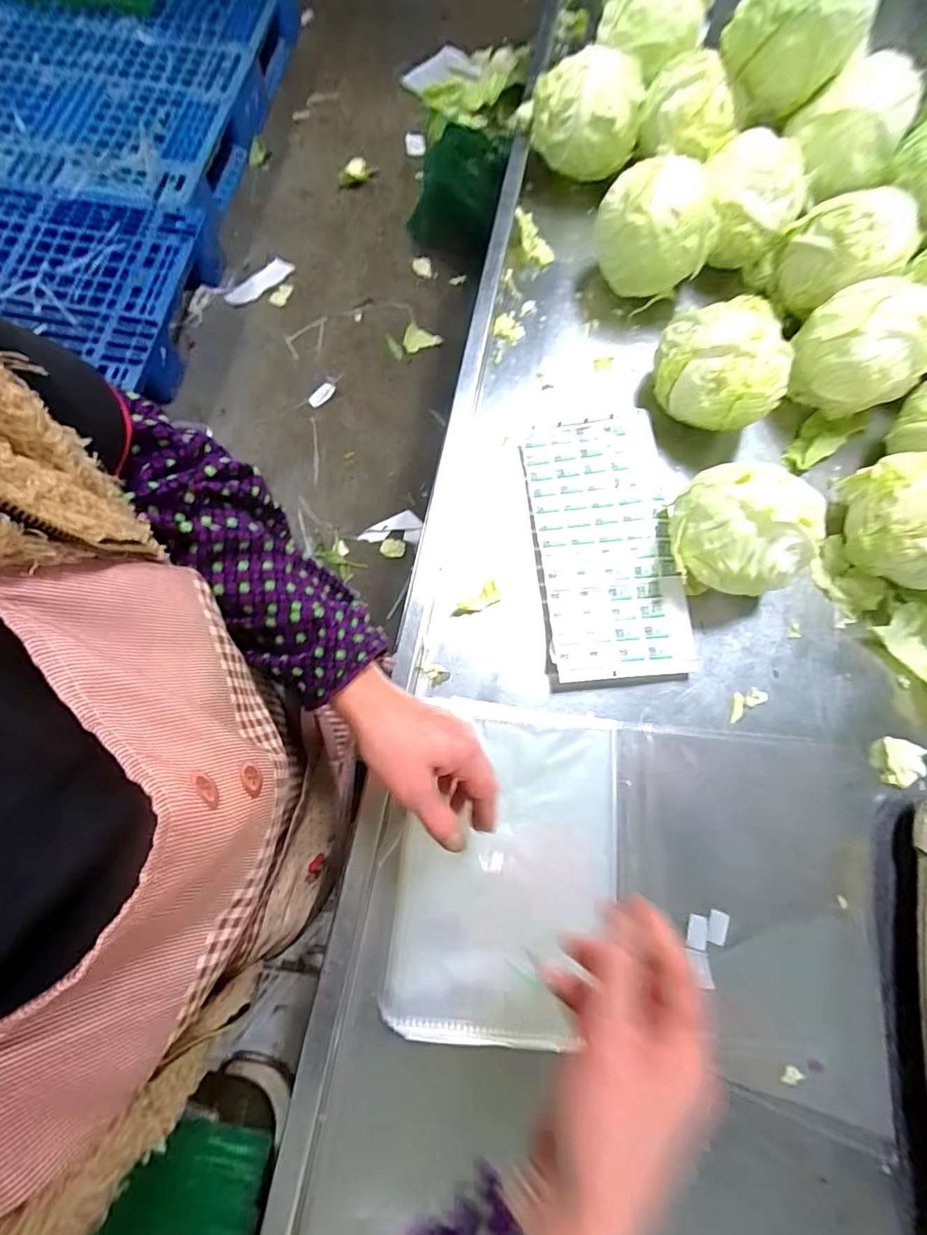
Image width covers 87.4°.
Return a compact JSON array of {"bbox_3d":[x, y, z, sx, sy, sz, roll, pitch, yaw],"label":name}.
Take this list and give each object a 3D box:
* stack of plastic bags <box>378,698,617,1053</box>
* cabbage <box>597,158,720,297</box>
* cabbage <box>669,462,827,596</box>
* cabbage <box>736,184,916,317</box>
[{"bbox_3d":[0.039,0.209,0.415,0.179,0.023,0.261,8,74,1],"label":"stack of plastic bags"},{"bbox_3d":[0.206,-0.422,0.539,0.117,0.104,0.095,0,74,-1],"label":"cabbage"},{"bbox_3d":[0.252,-0.076,0.438,0.121,0.095,0.099,25,75,6],"label":"cabbage"},{"bbox_3d":[0.410,-0.393,0.541,0.111,0.110,0.100,-5,75,-3],"label":"cabbage"}]

